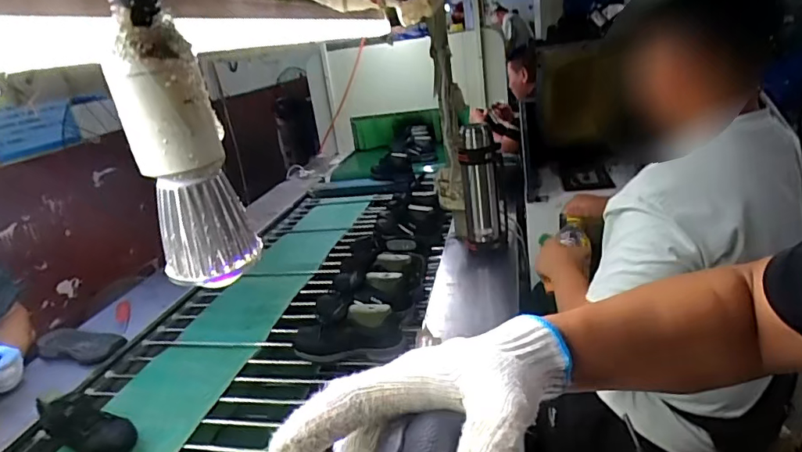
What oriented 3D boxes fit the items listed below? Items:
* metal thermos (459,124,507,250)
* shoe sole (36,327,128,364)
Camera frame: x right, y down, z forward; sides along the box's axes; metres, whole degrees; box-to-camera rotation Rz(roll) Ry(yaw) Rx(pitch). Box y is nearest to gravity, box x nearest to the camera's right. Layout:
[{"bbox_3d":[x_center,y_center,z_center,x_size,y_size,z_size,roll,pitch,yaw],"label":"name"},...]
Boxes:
[{"bbox_3d":[0.251,-0.137,1.556,0.124,0.339,0.137,-5,21,7],"label":"metal thermos"},{"bbox_3d":[-0.867,0.325,1.359,0.204,0.082,0.027,10,-21,-13],"label":"shoe sole"}]

